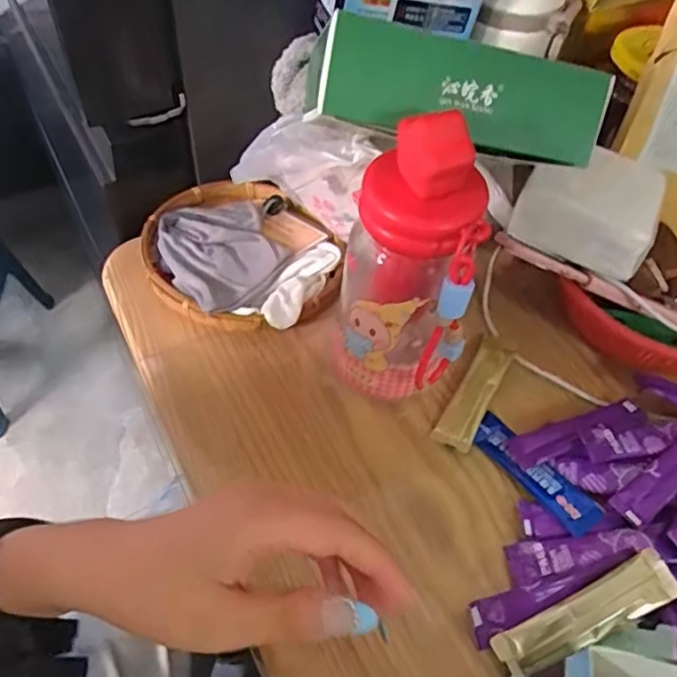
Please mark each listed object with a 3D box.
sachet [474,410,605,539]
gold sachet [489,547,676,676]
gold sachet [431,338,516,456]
[{"bbox_3d":[0.125,0.086,0.389,0.026,0.014,0.092,-31,61,-25],"label":"sachet"},{"bbox_3d":[0.134,0.150,0.328,0.102,0.005,0.025,-29,59,0],"label":"gold sachet"},{"bbox_3d":[0.098,0.035,0.427,0.026,0.010,0.098,26,55,14],"label":"gold sachet"}]

